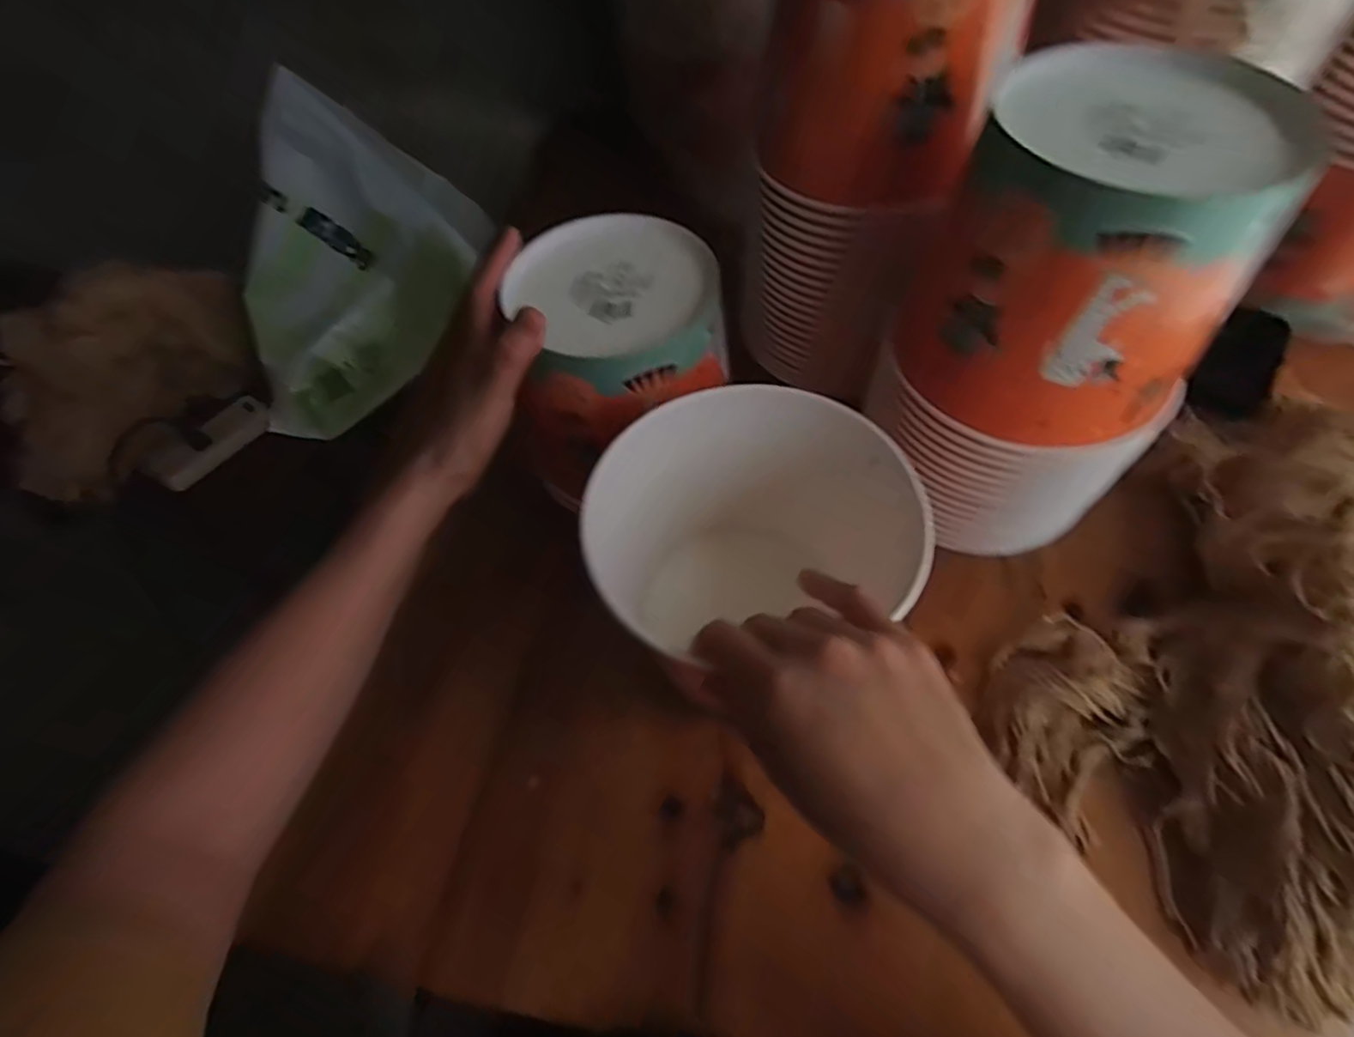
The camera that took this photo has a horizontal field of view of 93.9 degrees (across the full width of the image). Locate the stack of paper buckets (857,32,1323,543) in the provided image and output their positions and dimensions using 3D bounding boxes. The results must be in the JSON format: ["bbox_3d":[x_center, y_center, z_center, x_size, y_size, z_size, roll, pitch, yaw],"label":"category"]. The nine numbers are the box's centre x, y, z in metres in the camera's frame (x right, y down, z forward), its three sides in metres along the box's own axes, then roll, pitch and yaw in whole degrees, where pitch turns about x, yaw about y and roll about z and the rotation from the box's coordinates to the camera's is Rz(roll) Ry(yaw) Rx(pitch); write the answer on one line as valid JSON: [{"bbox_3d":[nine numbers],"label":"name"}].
[{"bbox_3d":[0.219,-0.107,0.369,0.145,0.236,0.155,34,66,21],"label":"stack of paper buckets"}]

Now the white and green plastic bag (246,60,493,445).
[{"bbox_3d":[-0.409,-0.267,0.770,0.079,0.251,0.369,44,106,39],"label":"white and green plastic bag"}]

